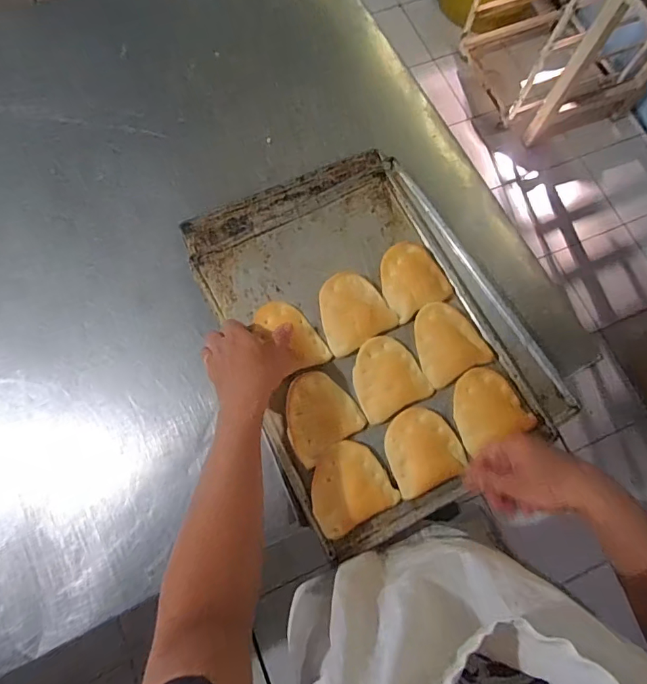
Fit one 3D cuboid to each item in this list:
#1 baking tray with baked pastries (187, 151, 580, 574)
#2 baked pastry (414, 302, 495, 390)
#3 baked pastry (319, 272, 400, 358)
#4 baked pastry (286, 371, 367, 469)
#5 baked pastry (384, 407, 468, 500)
[{"bbox_3d":[0.057,-0.030,0.630,0.365,0.032,0.494,-27,77,-9],"label":"baking tray with baked pastries"},{"bbox_3d":[0.162,-0.002,0.614,0.089,0.016,0.102,-27,76,-7],"label":"baked pastry"},{"bbox_3d":[0.036,-0.044,0.631,0.096,0.011,0.101,-30,77,-8],"label":"baked pastry"},{"bbox_3d":[-0.010,0.092,0.589,0.094,0.011,0.098,-36,78,-9],"label":"baked pastry"},{"bbox_3d":[0.125,0.134,0.578,0.093,0.019,0.099,-22,76,-6],"label":"baked pastry"}]

